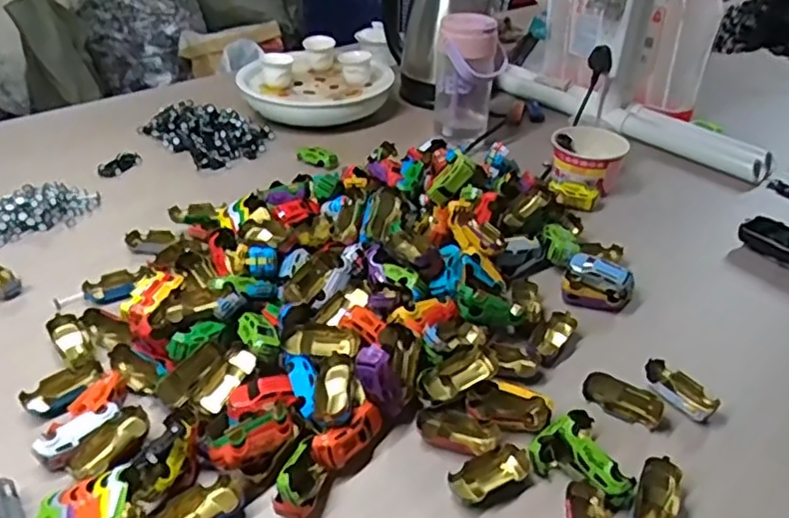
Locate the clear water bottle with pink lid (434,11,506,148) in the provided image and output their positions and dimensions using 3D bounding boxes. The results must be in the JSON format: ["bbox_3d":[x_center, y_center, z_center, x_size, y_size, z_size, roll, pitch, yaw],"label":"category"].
[{"bbox_3d":[0.106,-0.239,0.912,0.097,0.191,0.073,3,34,2],"label":"clear water bottle with pink lid"}]

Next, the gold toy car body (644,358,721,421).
[{"bbox_3d":[0.242,0.111,0.549,0.027,0.016,0.062,-25,42,-33],"label":"gold toy car body"}]

